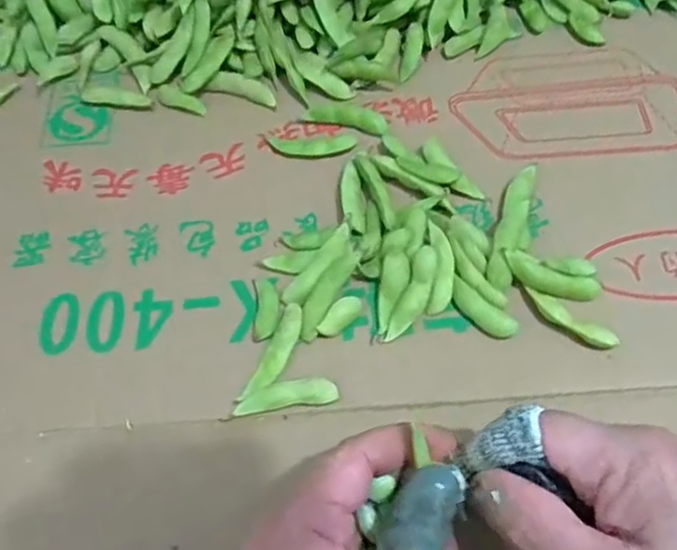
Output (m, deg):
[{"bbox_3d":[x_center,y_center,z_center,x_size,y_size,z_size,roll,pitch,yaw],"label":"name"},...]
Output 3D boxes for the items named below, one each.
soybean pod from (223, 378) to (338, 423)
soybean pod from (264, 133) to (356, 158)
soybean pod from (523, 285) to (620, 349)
[{"bbox_3d":[-0.026,0.058,0.300,0.051,0.011,0.013,-7,60,-1],"label":"soybean pod"},{"bbox_3d":[-0.016,-0.078,0.374,0.052,0.004,0.014,-2,60,2],"label":"soybean pod"},{"bbox_3d":[0.112,0.022,0.310,0.048,0.010,0.013,31,66,19],"label":"soybean pod"}]

